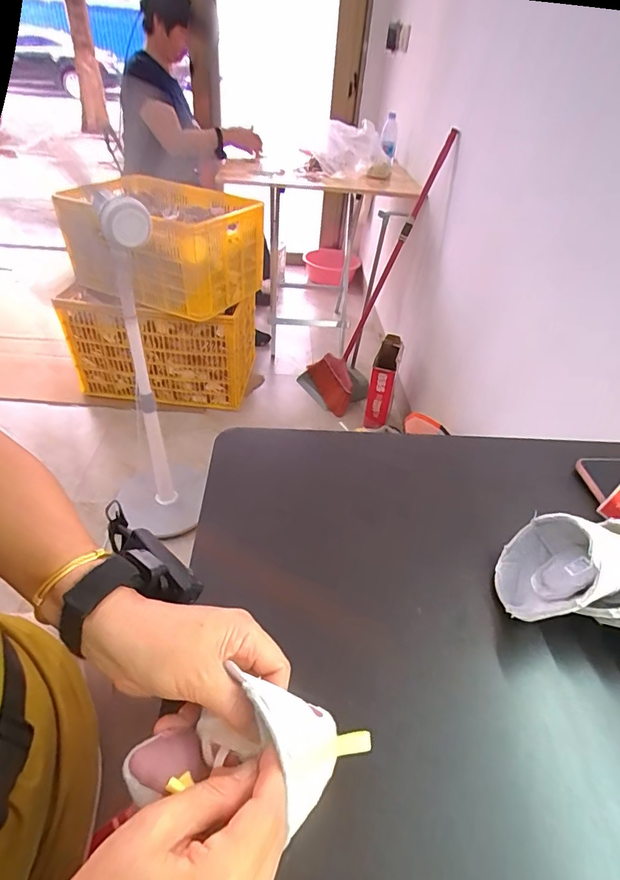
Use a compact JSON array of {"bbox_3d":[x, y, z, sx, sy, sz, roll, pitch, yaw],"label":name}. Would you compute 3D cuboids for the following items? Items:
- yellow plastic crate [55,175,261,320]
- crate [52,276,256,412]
[{"bbox_3d":[-0.490,-0.678,1.575,0.545,0.315,0.455,18,42,15],"label":"yellow plastic crate"},{"bbox_3d":[-0.552,-0.397,1.794,0.606,0.404,0.399,7,40,2],"label":"crate"}]

